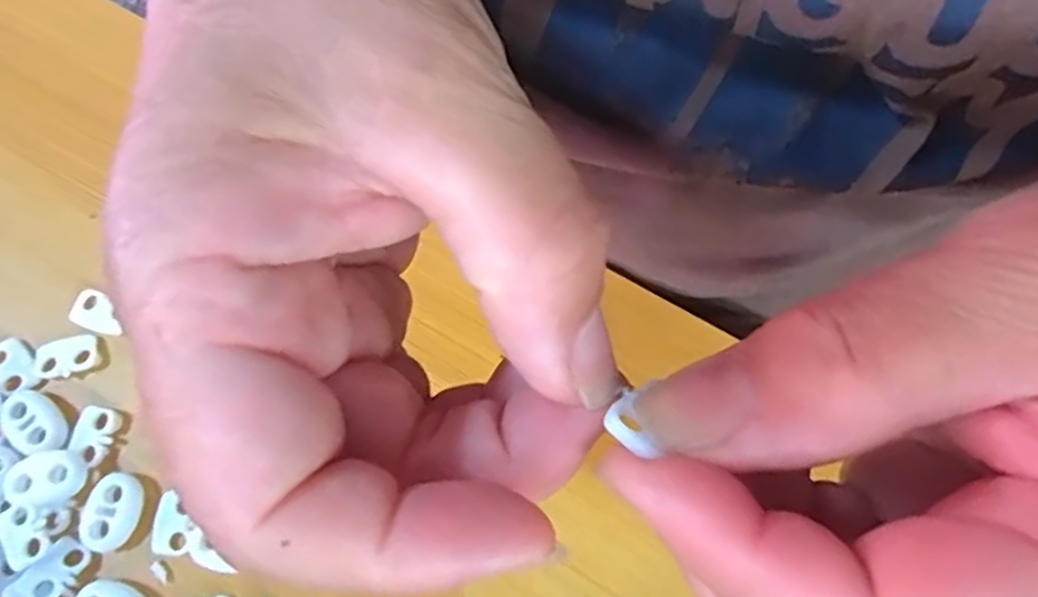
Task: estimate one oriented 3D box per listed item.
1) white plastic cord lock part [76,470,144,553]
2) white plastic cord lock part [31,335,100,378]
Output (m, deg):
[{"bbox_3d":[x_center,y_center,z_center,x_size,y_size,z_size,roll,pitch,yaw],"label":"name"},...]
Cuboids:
[{"bbox_3d":[-0.121,0.063,0.204,0.015,0.004,0.022,17,73,2],"label":"white plastic cord lock part"},{"bbox_3d":[-0.144,0.019,0.217,0.019,0.004,0.010,-21,76,-9],"label":"white plastic cord lock part"}]

